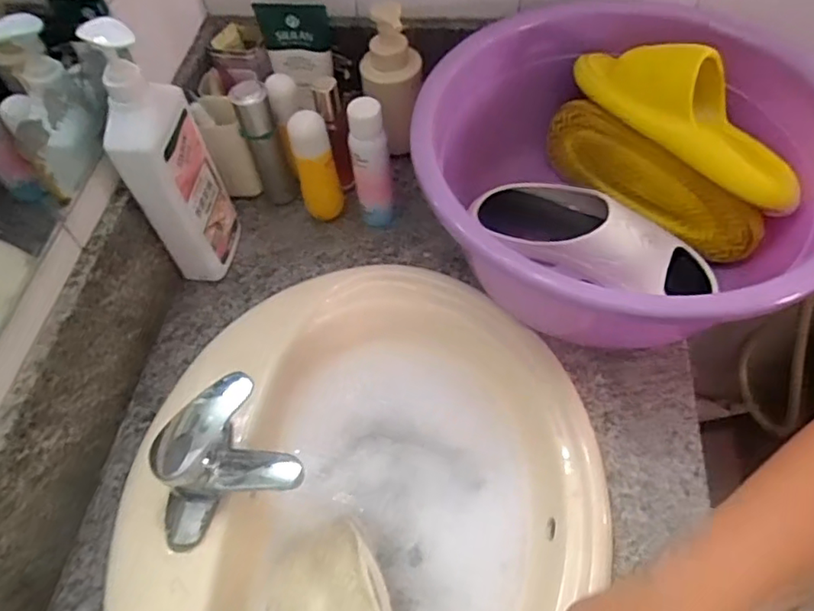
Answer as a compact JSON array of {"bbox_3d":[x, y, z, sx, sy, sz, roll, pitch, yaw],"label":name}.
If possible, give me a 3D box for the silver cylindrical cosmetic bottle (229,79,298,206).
[{"bbox_3d":[-0.175,-0.196,0.738,0.042,0.169,0.043,-1,57,2],"label":"silver cylindrical cosmetic bottle"}]

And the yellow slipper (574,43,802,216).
[{"bbox_3d":[0.298,-0.200,0.630,0.081,0.079,0.272,-40,77,-21],"label":"yellow slipper"}]

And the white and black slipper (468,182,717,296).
[{"bbox_3d":[0.202,-0.077,0.660,0.276,0.078,0.114,21,60,15],"label":"white and black slipper"}]

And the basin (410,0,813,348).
[{"bbox_3d":[0.226,-0.121,0.645,0.418,0.201,0.402,-1,57,2],"label":"basin"}]

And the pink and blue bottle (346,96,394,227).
[{"bbox_3d":[-0.041,-0.157,0.701,0.041,0.179,0.039,-1,57,2],"label":"pink and blue bottle"}]

